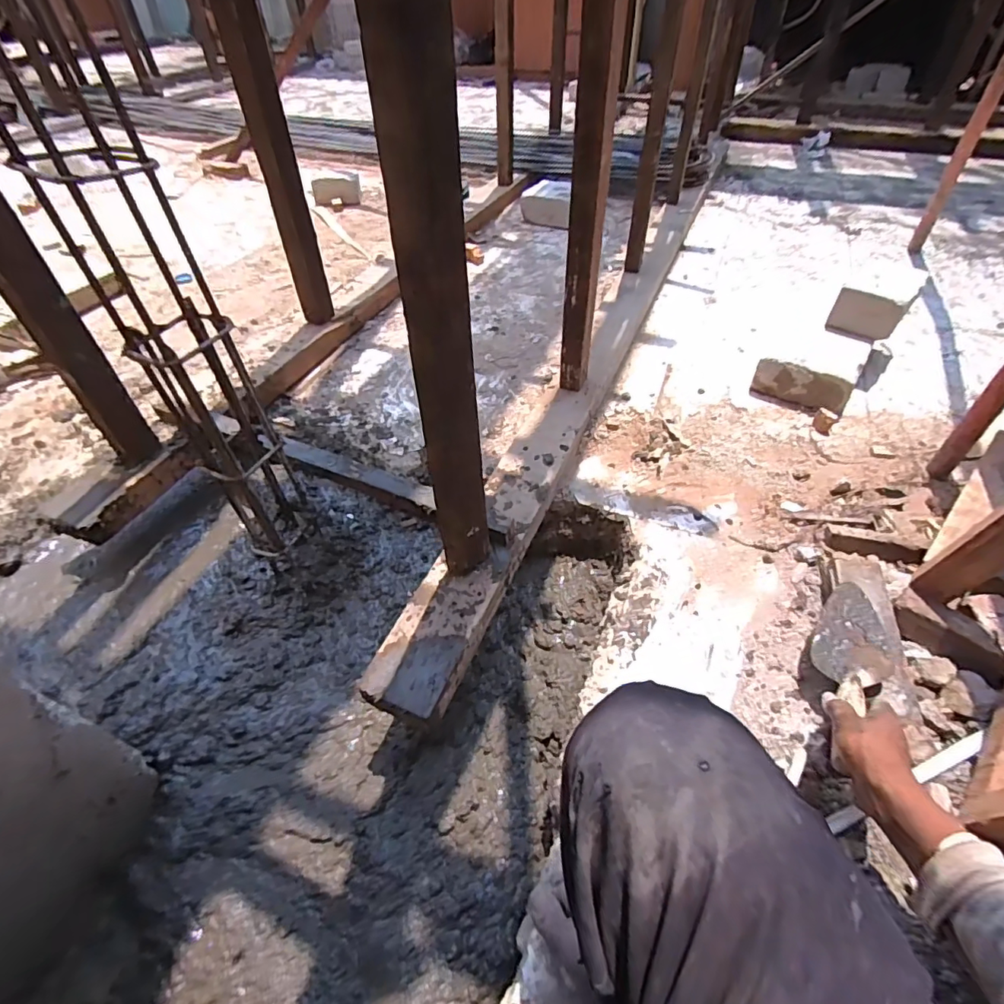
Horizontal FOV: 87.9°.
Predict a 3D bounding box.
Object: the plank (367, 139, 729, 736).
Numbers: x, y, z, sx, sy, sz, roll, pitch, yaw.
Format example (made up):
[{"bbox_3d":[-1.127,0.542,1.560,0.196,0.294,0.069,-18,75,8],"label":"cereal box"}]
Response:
[{"bbox_3d":[0.311,-0.484,1.369,0.127,0.071,2.227,20,52,14],"label":"plank"}]

